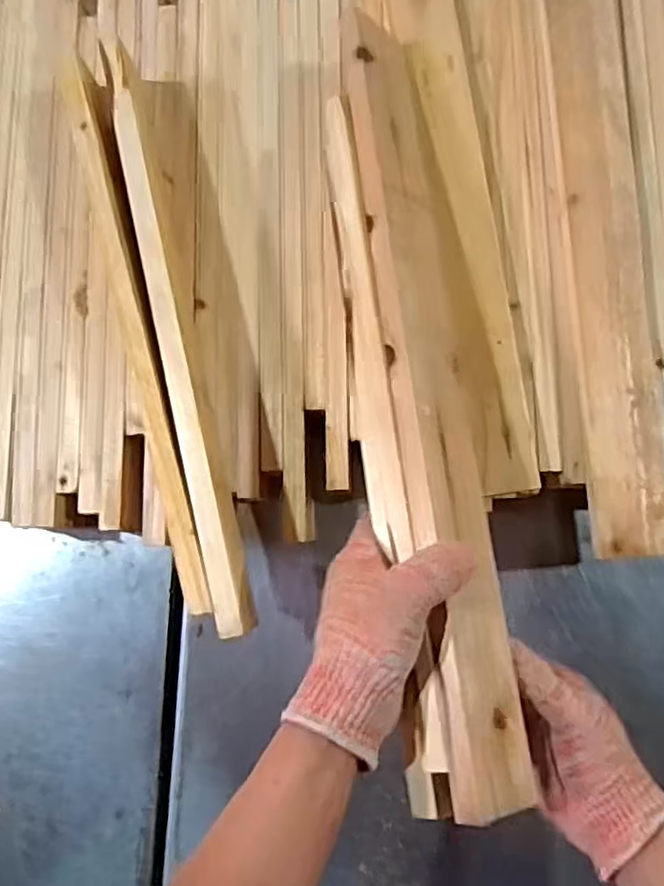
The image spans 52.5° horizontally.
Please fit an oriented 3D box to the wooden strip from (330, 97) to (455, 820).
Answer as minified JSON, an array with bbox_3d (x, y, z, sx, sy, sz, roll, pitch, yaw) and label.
[{"bbox_3d":[0.031,-0.018,0.460,0.027,0.027,0.490,-8,74,4],"label":"wooden strip"}]

